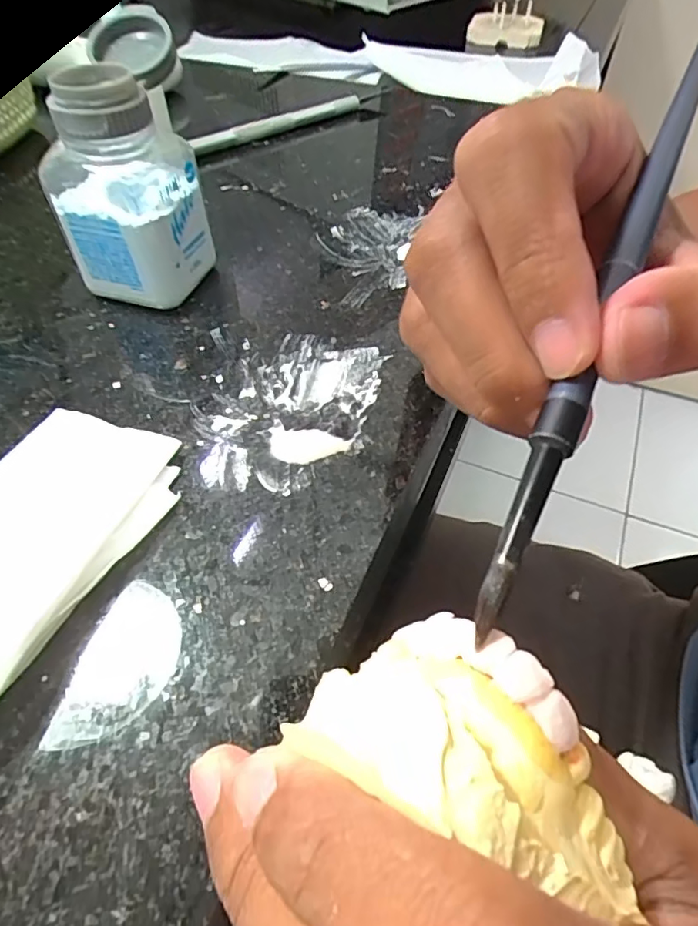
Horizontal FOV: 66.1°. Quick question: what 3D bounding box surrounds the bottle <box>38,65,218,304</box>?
[{"bbox_3d":[-0.077,-0.094,0.189,0.040,0.068,0.041,16,52,12],"label":"bottle"}]

